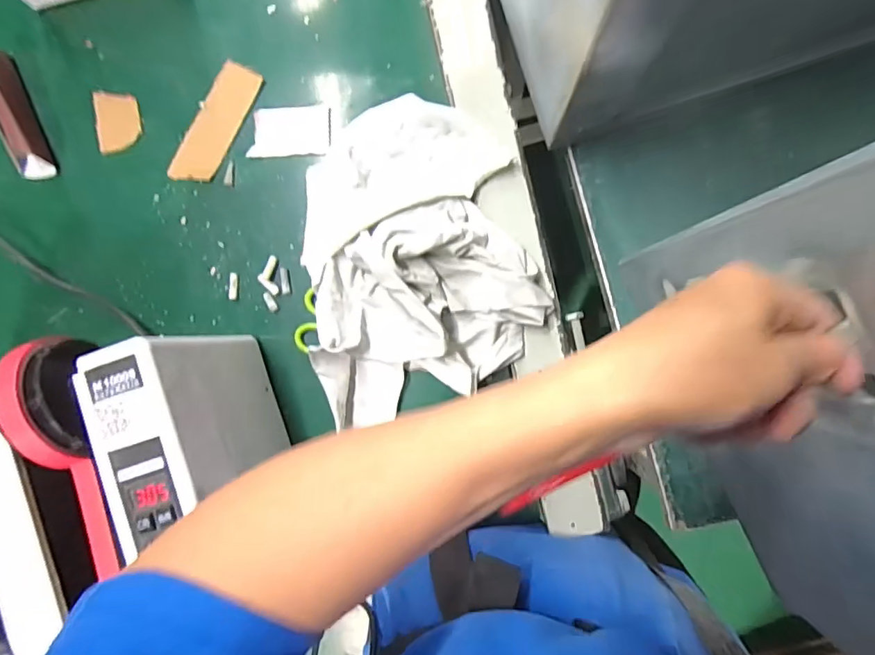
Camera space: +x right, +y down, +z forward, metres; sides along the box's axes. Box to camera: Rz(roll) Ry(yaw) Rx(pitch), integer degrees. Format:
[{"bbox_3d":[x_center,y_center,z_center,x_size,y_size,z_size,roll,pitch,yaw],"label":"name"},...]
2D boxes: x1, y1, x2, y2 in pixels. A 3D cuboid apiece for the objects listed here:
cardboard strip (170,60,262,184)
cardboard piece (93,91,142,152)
[{"bbox_3d":[-0.199,-0.181,0.450,0.040,0.005,0.115,32,93,6],"label":"cardboard strip"},{"bbox_3d":[-0.292,-0.189,0.460,0.040,0.006,0.053,-6,94,2],"label":"cardboard piece"}]

